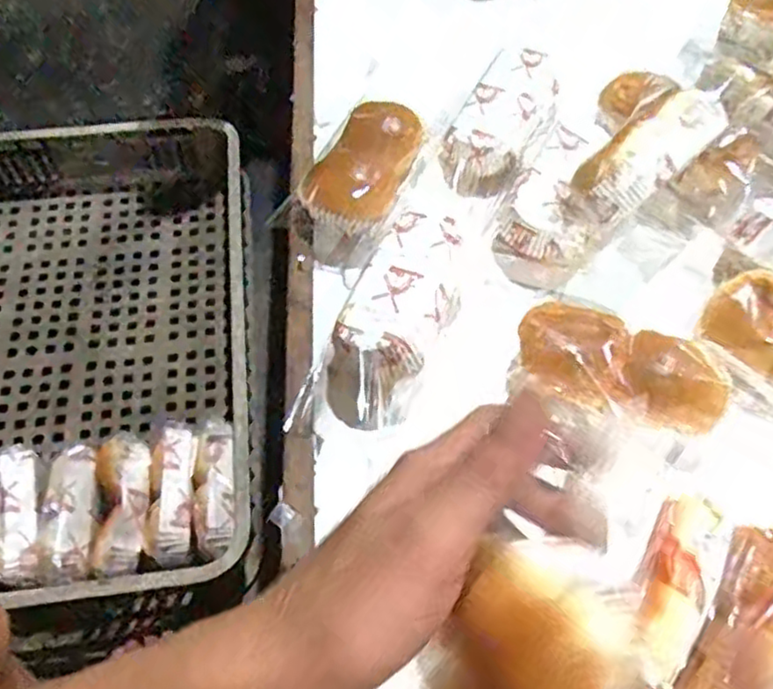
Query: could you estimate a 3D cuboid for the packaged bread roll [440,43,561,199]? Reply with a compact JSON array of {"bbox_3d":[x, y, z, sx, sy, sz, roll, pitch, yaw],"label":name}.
[{"bbox_3d":[0.102,-0.192,0.616,0.070,0.047,0.144,25,62,14],"label":"packaged bread roll"}]

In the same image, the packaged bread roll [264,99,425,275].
[{"bbox_3d":[-0.020,-0.138,0.573,0.075,0.047,0.153,26,76,15],"label":"packaged bread roll"}]

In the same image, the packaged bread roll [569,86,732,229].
[{"bbox_3d":[0.197,-0.144,0.516,0.135,0.040,0.055,-37,66,-20],"label":"packaged bread roll"}]

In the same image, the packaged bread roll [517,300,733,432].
[{"bbox_3d":[0.161,0.021,0.489,0.138,0.043,0.067,15,60,8],"label":"packaged bread roll"}]

